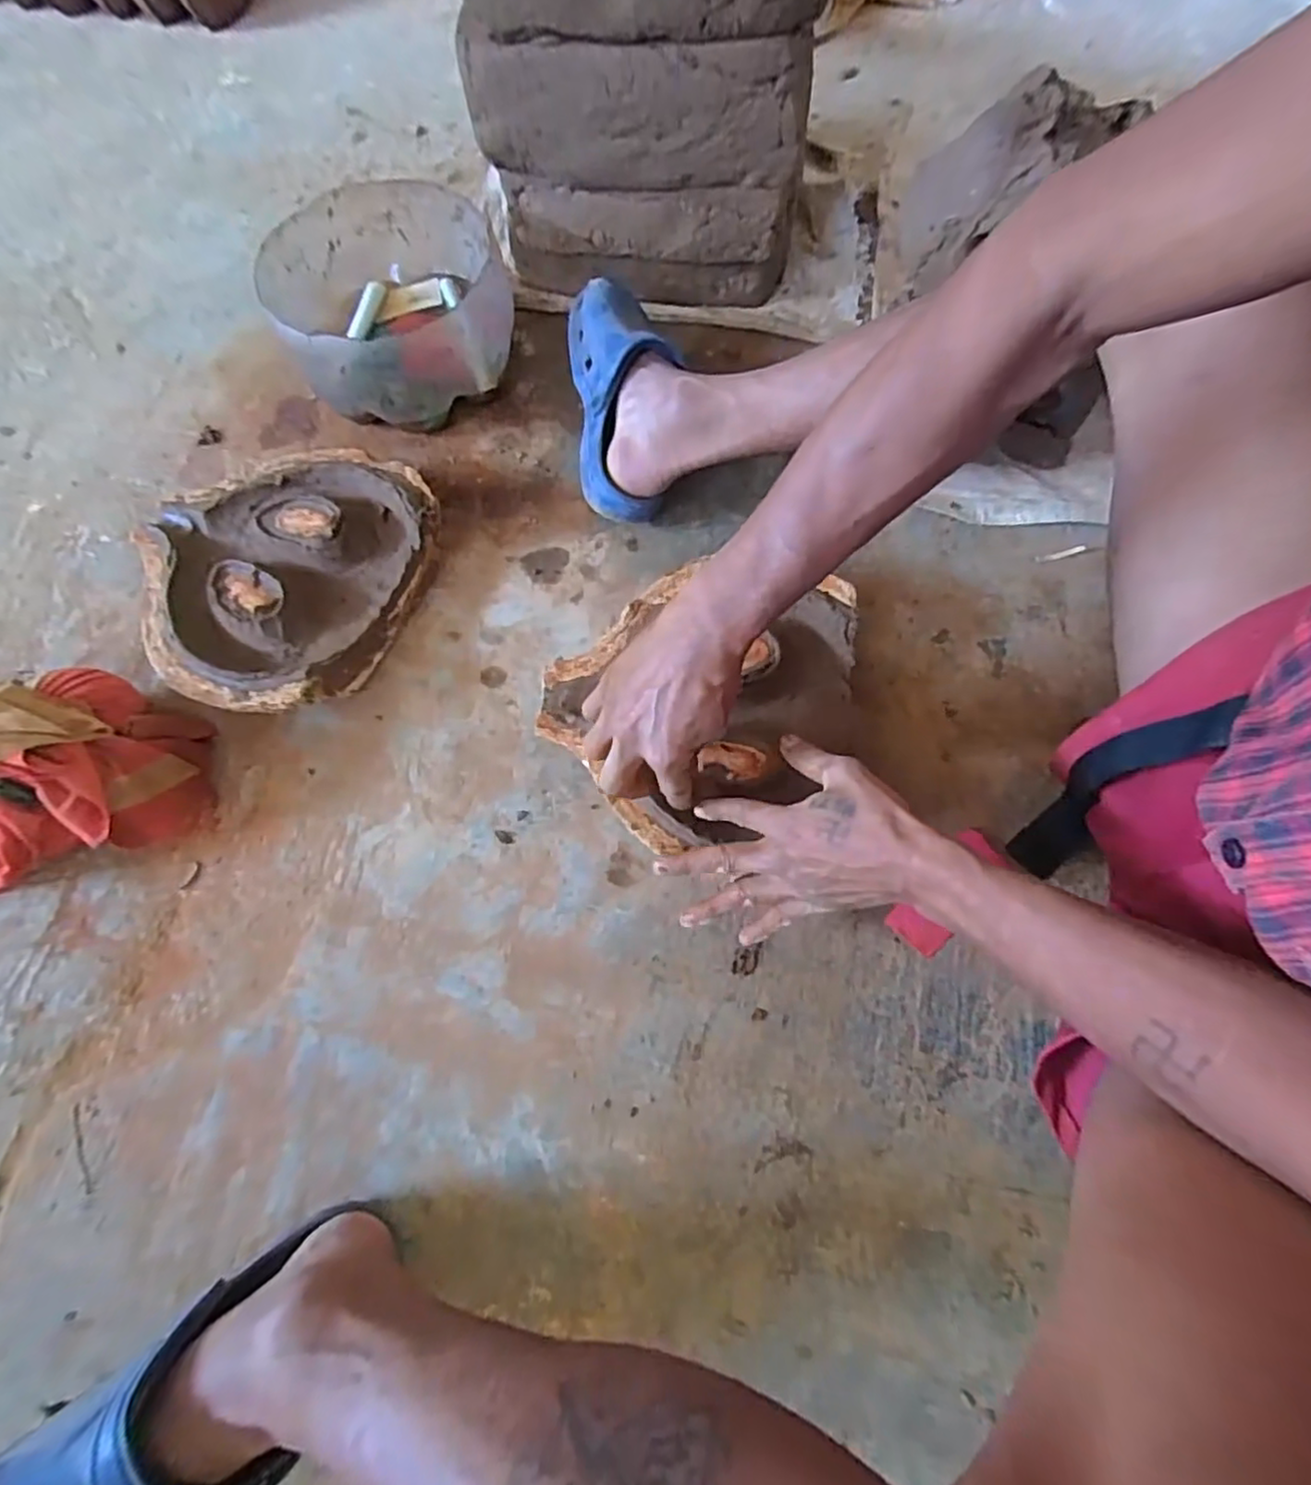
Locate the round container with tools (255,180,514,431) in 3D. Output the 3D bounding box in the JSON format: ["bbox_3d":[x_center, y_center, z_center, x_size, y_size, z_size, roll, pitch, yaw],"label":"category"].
[{"bbox_3d":[-0.274,-0.455,0.707,0.223,0.128,0.233,-1,69,2],"label":"round container with tools"}]

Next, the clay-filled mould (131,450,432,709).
[{"bbox_3d":[-0.361,-0.162,0.630,0.246,0.066,0.268,0,70,1],"label":"clay-filled mould"}]

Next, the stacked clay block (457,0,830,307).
[{"bbox_3d":[-0.005,-0.640,0.659,0.311,0.334,0.215,7,69,5],"label":"stacked clay block"}]

